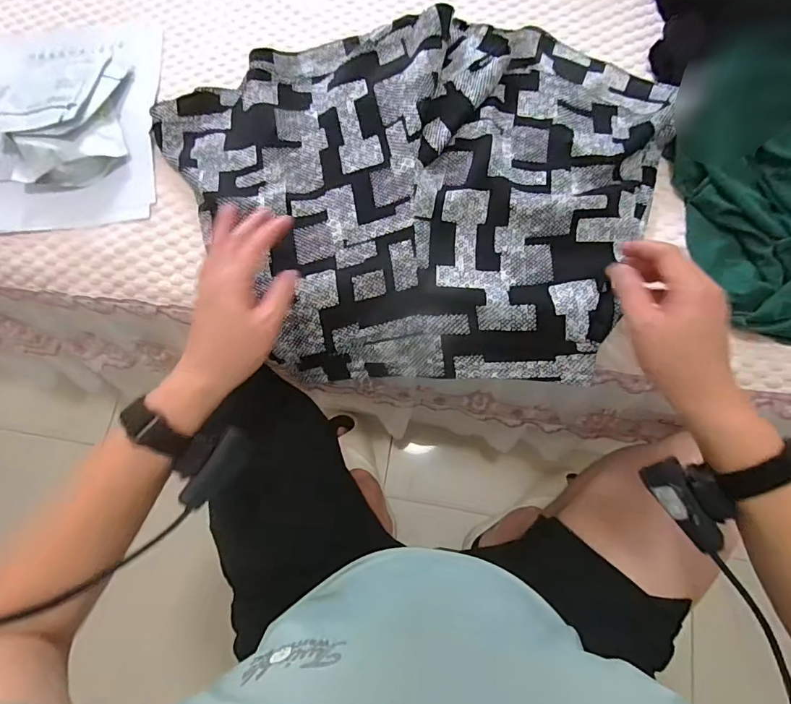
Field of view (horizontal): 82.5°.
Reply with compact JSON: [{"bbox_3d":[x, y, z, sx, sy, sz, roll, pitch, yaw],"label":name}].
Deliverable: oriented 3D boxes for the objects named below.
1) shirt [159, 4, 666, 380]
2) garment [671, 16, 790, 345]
[{"bbox_3d":[0.020,-0.182,0.511,0.531,0.077,0.413,3,75,2],"label":"shirt"},{"bbox_3d":[0.423,-0.192,0.460,0.218,0.062,0.342,3,75,2],"label":"garment"}]

